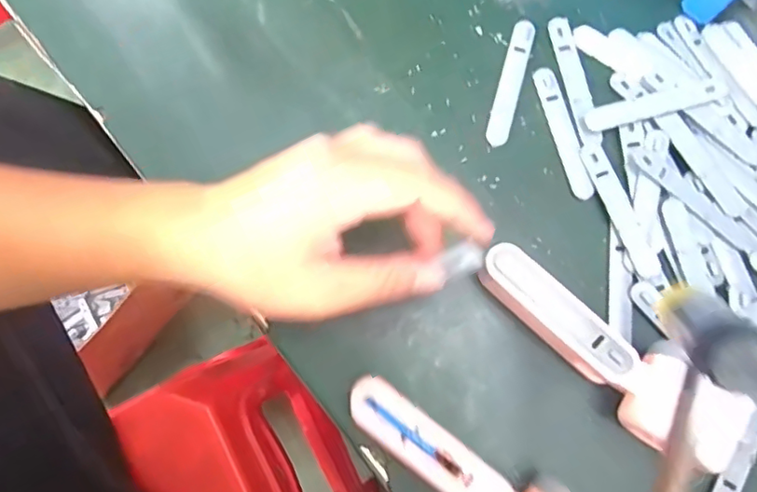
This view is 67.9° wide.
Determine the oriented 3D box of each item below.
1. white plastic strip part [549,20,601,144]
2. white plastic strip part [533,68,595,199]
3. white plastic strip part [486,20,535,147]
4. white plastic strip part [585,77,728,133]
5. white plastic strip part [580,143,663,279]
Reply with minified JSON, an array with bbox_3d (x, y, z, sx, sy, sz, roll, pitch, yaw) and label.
[{"bbox_3d":[0.135,-0.113,0.384,0.016,0.005,0.094,-12,80,-2],"label":"white plastic strip part"},{"bbox_3d":[0.125,-0.077,0.378,0.015,0.004,0.094,-15,80,-3],"label":"white plastic strip part"},{"bbox_3d":[0.091,-0.113,0.386,0.015,0.004,0.092,16,80,3],"label":"white plastic strip part"},{"bbox_3d":[0.184,-0.093,0.374,0.092,0.010,0.016,-14,80,-2],"label":"white plastic strip part"},{"bbox_3d":[0.157,-0.024,0.365,0.015,0.005,0.094,-20,80,-4],"label":"white plastic strip part"}]

